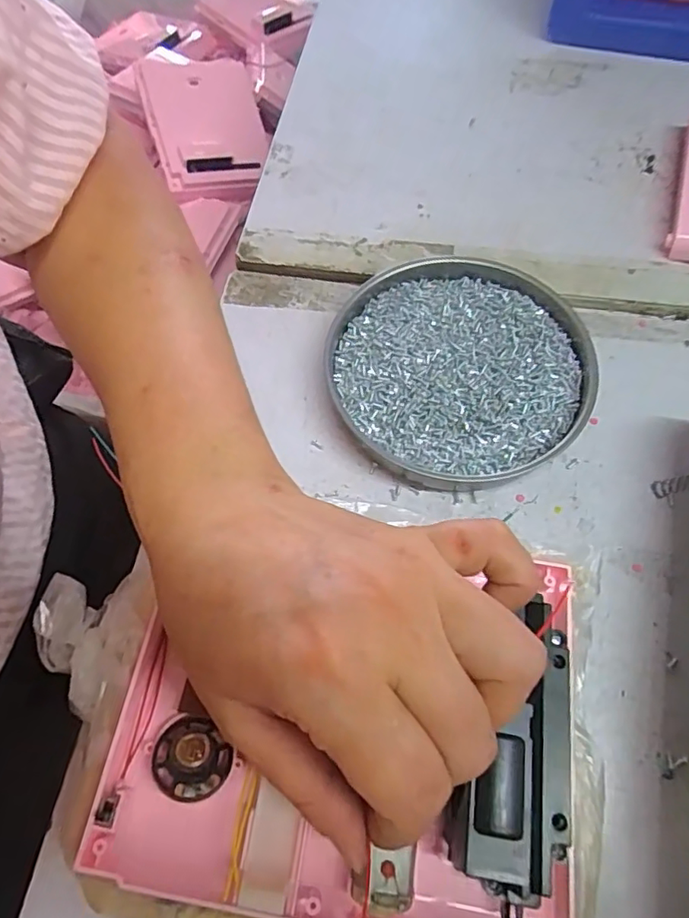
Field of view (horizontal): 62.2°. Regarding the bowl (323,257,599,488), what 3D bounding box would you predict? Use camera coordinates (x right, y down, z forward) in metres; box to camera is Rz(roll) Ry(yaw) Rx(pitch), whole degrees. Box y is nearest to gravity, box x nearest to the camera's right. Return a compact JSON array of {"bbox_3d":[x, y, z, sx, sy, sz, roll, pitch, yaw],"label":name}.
[{"bbox_3d":[0.059,-0.050,0.306,0.133,0.017,0.134,0,64,0],"label":"bowl"}]

